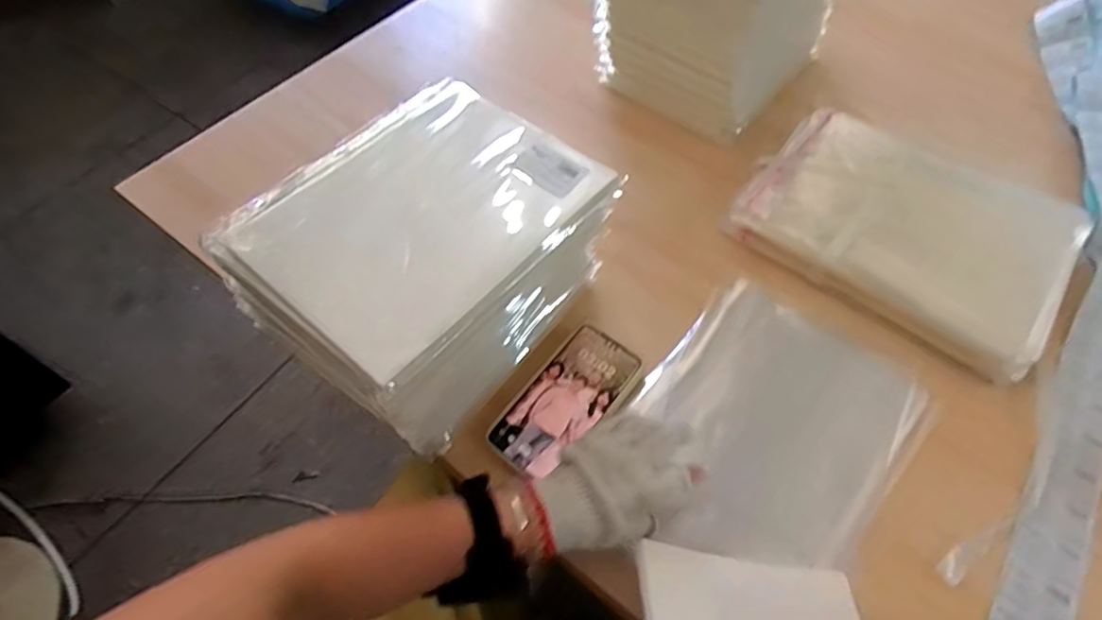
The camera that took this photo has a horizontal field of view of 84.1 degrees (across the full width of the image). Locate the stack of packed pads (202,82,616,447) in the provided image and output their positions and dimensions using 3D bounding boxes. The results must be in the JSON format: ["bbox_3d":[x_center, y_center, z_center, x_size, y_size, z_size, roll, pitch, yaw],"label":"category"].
[{"bbox_3d":[-0.100,-0.039,0.569,0.214,0.190,0.282,36,64,20],"label":"stack of packed pads"}]

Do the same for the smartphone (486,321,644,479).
[{"bbox_3d":[0.015,0.087,0.596,0.077,0.007,0.165,33,63,22],"label":"smartphone"}]

